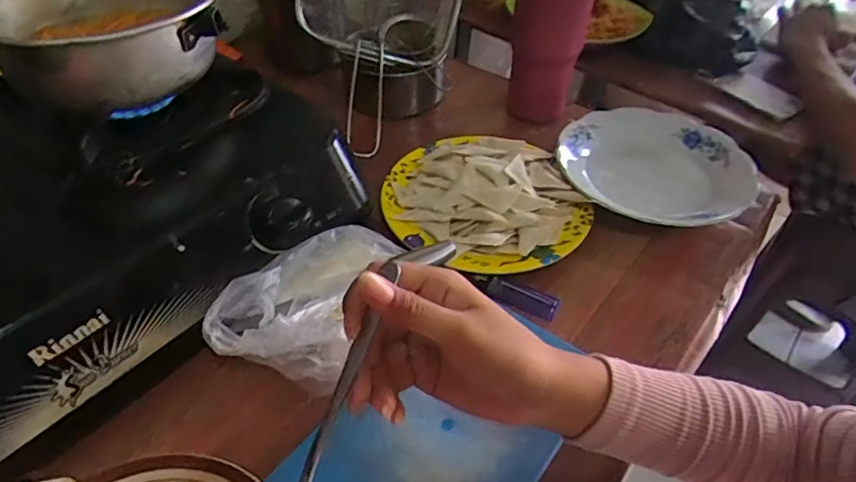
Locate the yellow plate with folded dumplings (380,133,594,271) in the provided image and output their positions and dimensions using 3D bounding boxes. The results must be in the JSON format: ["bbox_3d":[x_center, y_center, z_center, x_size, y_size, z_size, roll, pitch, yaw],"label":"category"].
[{"bbox_3d":[0.057,-0.052,0.580,0.196,0.034,0.199,2,45,-2],"label":"yellow plate with folded dumplings"}]

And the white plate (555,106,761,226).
[{"bbox_3d":[0.257,-0.088,0.634,0.202,0.026,0.209,2,45,-2],"label":"white plate"}]

